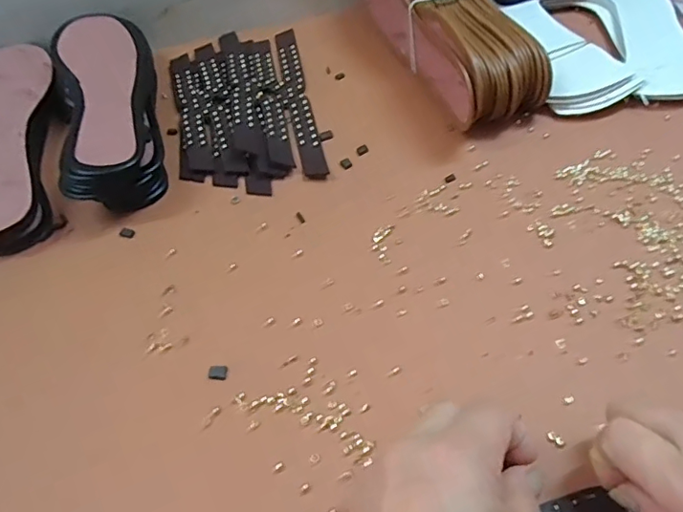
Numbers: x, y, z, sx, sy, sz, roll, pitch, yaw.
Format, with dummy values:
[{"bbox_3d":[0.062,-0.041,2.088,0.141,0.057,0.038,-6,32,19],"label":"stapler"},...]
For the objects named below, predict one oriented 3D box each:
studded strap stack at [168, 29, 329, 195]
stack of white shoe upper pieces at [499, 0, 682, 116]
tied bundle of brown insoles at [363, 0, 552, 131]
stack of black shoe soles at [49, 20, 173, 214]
[{"bbox_3d":[-0.087,-0.138,0.469,0.116,0.014,0.218,-10,52,-5],"label":"studded strap stack"},{"bbox_3d":[0.243,-0.204,0.493,0.146,0.021,0.201,-3,52,0],"label":"stack of white shoe upper pieces"},{"bbox_3d":[0.091,-0.213,0.473,0.078,0.080,0.251,-17,53,-10],"label":"tied bundle of brown insoles"},{"bbox_3d":[-0.190,-0.124,0.436,0.074,0.052,0.222,-15,52,-9],"label":"stack of black shoe soles"}]

